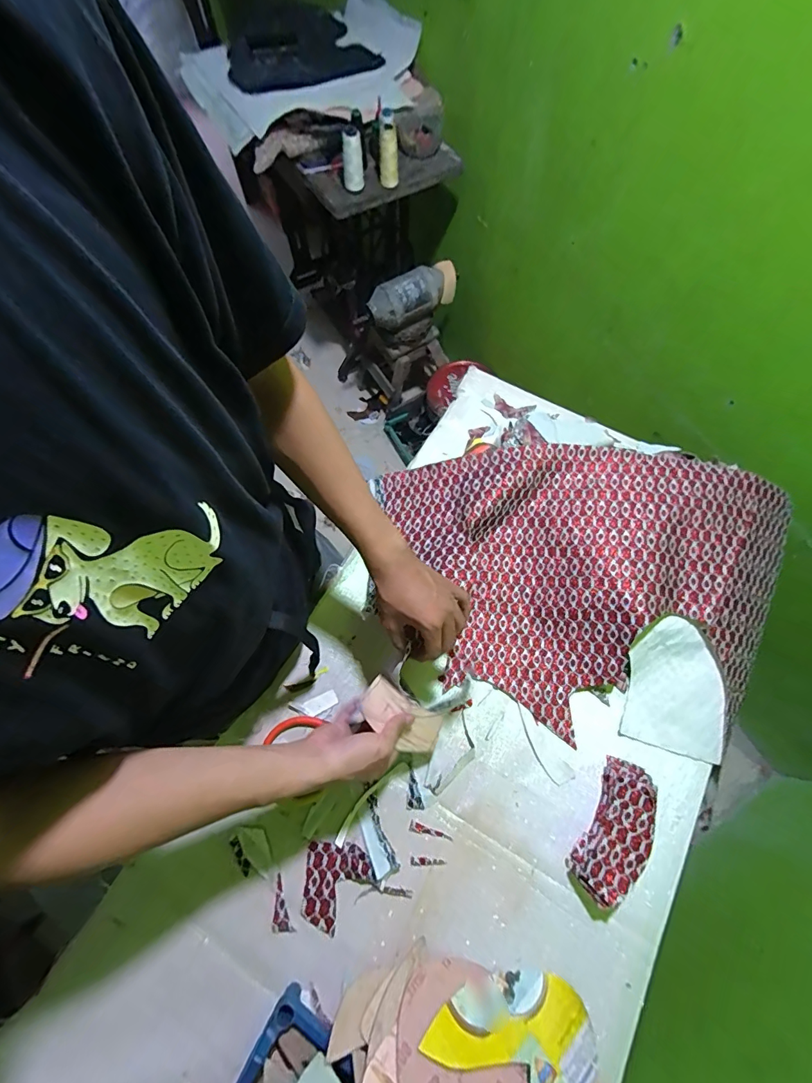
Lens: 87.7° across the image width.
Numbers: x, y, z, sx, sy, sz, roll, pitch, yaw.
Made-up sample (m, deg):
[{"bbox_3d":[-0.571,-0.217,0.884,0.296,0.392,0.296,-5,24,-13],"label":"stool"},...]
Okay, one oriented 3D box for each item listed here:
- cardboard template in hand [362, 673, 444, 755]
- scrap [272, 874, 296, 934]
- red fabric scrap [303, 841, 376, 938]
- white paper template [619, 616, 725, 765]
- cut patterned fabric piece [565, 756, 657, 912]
[{"bbox_3d":[-0.004,0.222,0.526,0.125,0.021,0.054,44,72,-22],"label":"cardboard template in hand"},{"bbox_3d":[-0.159,0.451,0.518,0.028,0.004,0.061,-23,71,-9],"label":"scrap"},{"bbox_3d":[-0.084,0.431,0.528,0.083,0.012,0.089,1,69,0],"label":"red fabric scrap"},{"bbox_3d":[0.385,0.204,0.600,0.131,0.020,0.177,11,86,9],"label":"white paper template"},{"bbox_3d":[0.266,0.365,0.535,0.066,0.045,0.157,32,72,11],"label":"cut patterned fabric piece"}]

